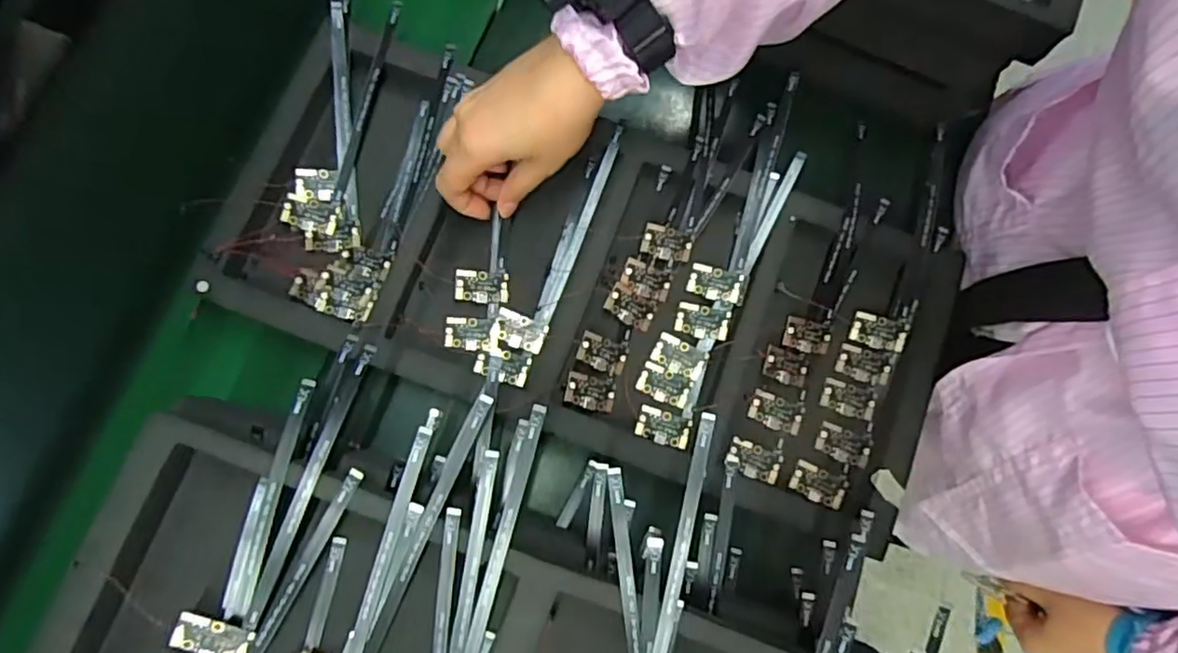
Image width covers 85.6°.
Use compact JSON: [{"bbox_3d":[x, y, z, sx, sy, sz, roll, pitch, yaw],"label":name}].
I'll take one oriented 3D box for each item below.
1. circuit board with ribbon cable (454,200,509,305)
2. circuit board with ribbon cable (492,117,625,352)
[{"bbox_3d":[-0.074,-0.048,0.446,0.034,0.013,0.062,2,78,-1],"label":"circuit board with ribbon cable"},{"bbox_3d":[-0.020,-0.064,0.447,0.034,0.018,0.172,21,79,3],"label":"circuit board with ribbon cable"}]

